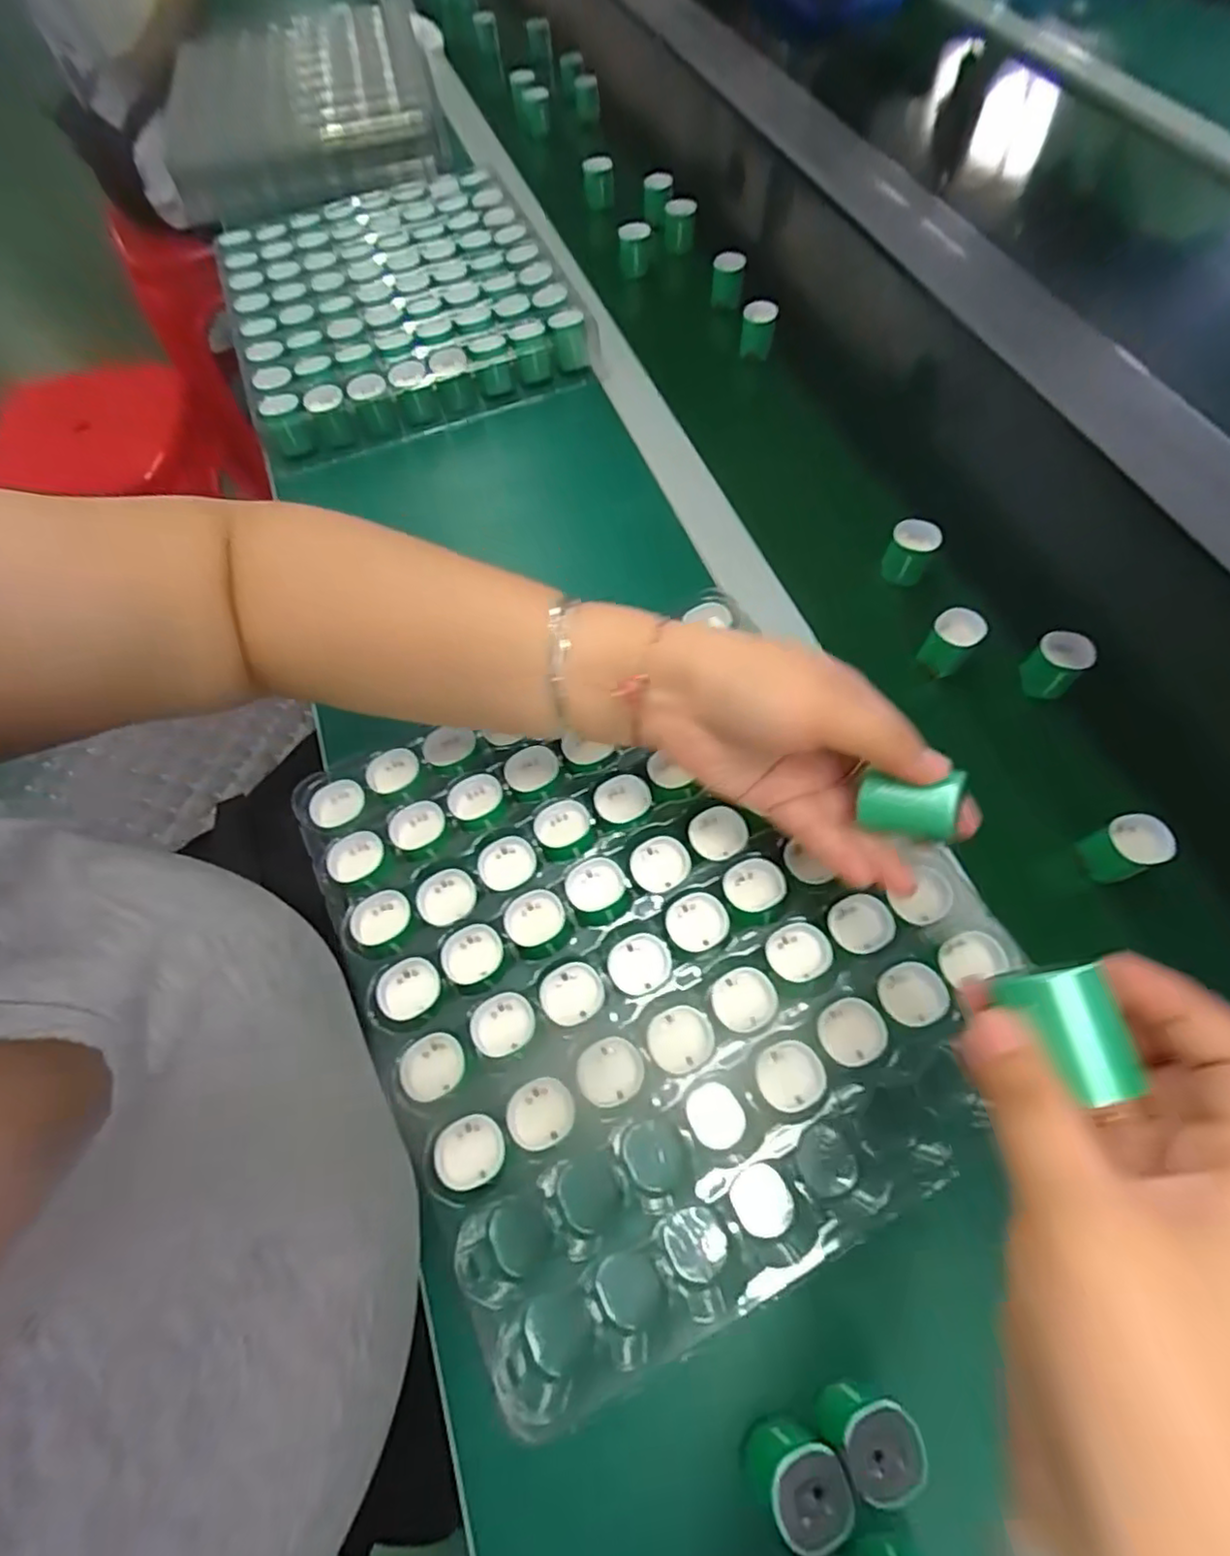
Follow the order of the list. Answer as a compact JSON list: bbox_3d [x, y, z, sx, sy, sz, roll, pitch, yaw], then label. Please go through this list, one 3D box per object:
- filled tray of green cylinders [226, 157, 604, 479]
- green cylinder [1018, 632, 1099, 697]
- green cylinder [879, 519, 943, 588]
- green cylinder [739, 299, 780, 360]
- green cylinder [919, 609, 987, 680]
[{"bbox_3d":[-0.207,-0.455,0.617,0.304,0.041,0.332,-20,65,-6],"label":"filled tray of green cylinders"},{"bbox_3d":[0.283,-0.073,0.425,0.028,0.034,0.030,-38,68,-14],"label":"green cylinder"},{"bbox_3d":[0.209,-0.159,0.468,0.031,0.033,0.031,29,70,16],"label":"green cylinder"},{"bbox_3d":[0.127,-0.397,0.589,0.030,0.042,0.028,8,65,7],"label":"green cylinder"},{"bbox_3d":[0.223,-0.090,0.437,0.029,0.036,0.027,32,70,17],"label":"green cylinder"}]

